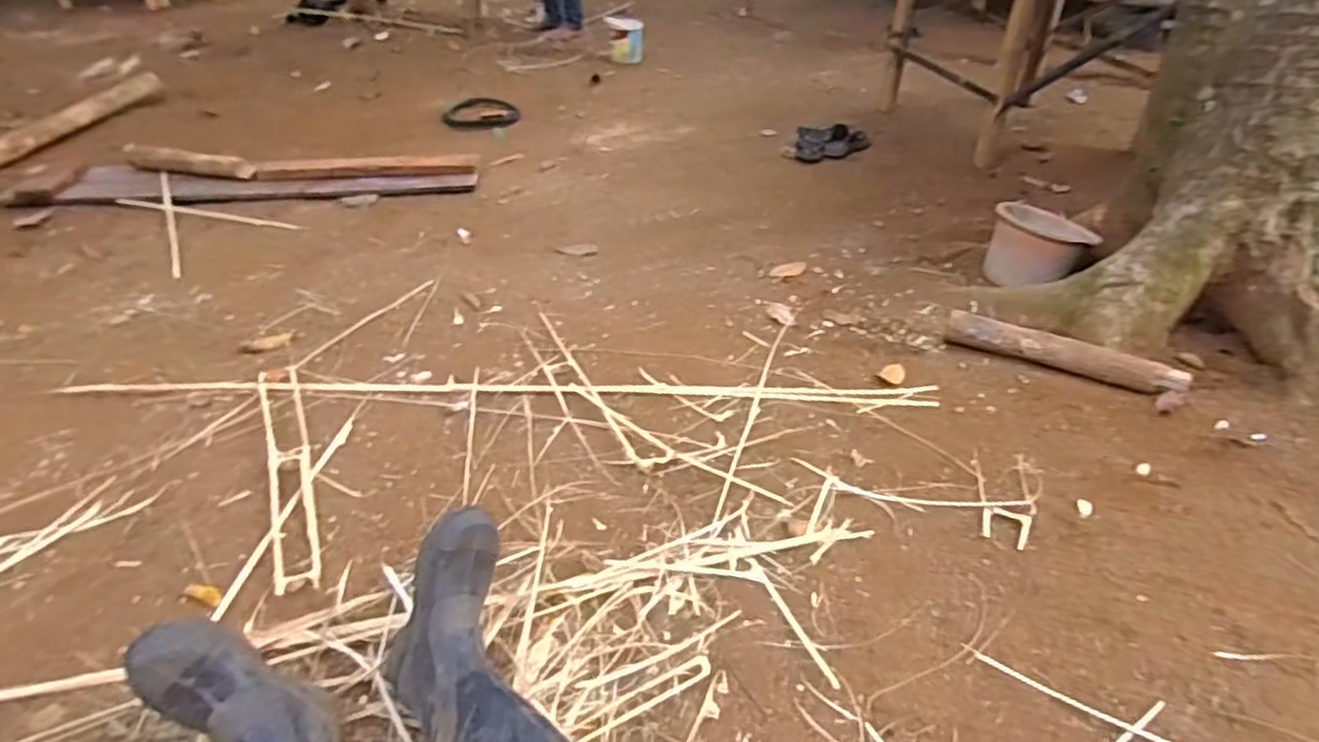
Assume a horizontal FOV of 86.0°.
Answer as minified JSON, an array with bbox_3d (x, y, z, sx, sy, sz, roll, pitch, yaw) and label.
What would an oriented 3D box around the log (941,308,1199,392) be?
[{"bbox_3d":[0.903,-0.043,1.602,0.485,0.067,0.058,22,39,32],"label":"log"}]

